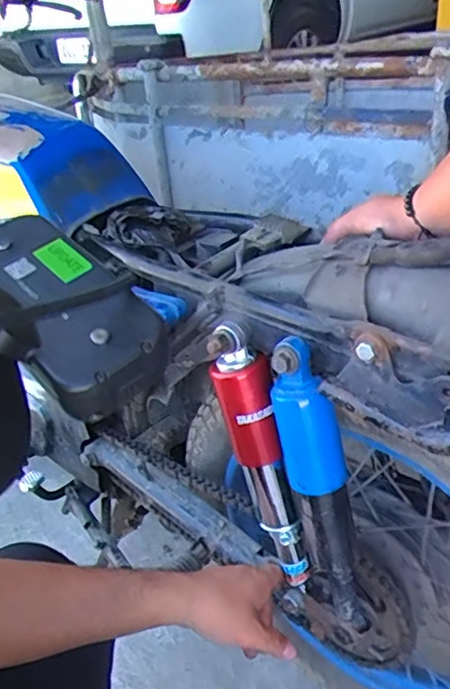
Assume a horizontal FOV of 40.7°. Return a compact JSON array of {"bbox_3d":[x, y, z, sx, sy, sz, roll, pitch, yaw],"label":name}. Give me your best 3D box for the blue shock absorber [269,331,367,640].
[{"bbox_3d":[0.092,0.142,0.576,0.045,0.310,0.051,-26,20,-30],"label":"blue shock absorber"}]

